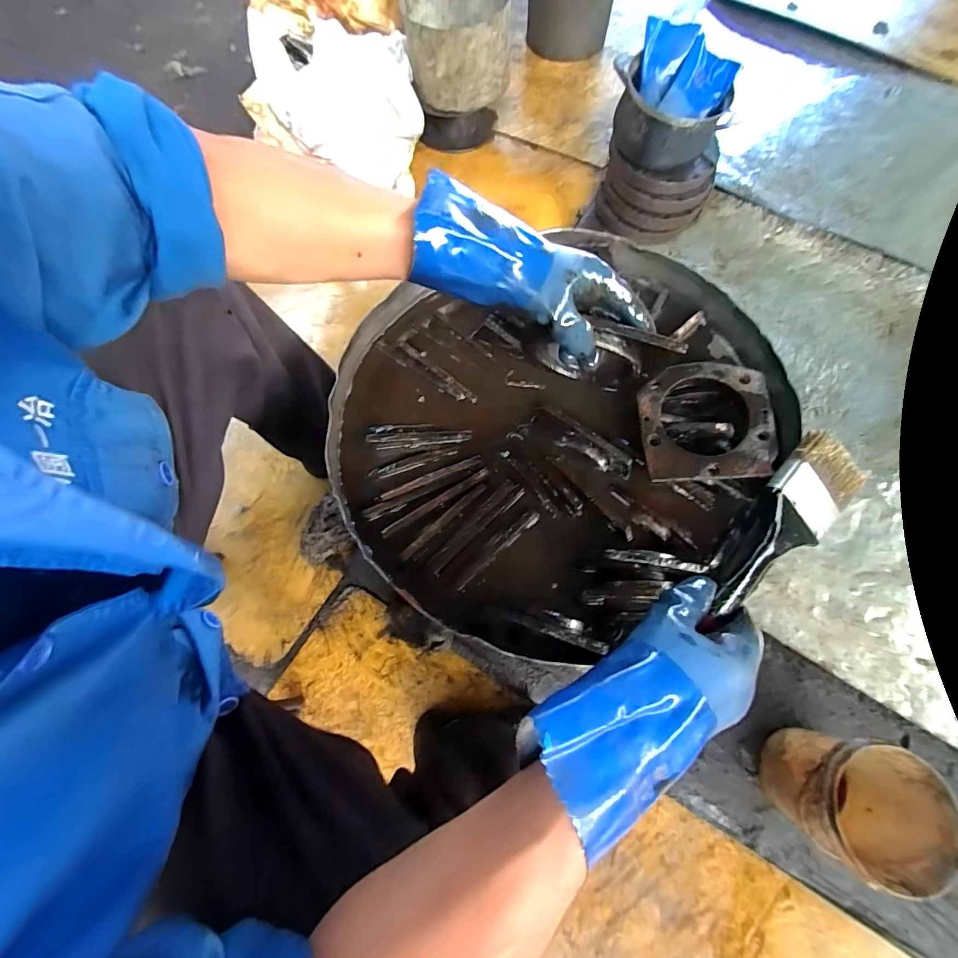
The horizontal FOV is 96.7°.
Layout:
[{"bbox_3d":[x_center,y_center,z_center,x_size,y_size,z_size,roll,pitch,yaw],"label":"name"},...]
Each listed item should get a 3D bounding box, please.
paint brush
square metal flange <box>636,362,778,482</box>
[{"bbox_3d":[0.235,0.044,0.337,0.059,0.029,0.175,42,84,15],"label":"paint brush"},{"bbox_3d":[0.288,-0.076,0.540,0.157,0.012,0.156,-3,76,7],"label":"square metal flange"}]

